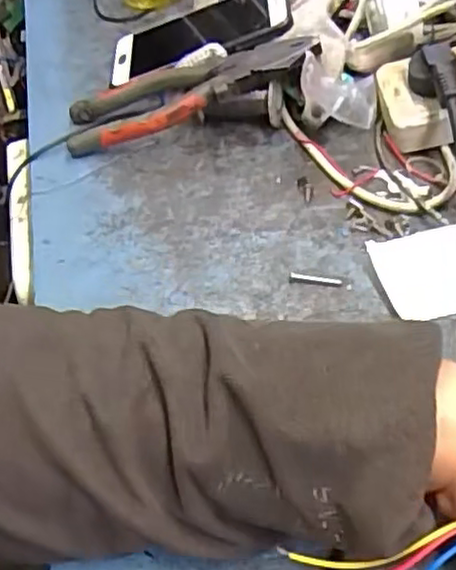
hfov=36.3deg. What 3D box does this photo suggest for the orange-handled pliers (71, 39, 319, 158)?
[{"bbox_3d":[-0.030,-0.146,0.515,0.186,0.020,0.059,-19,48,12],"label":"orange-handled pliers"}]

